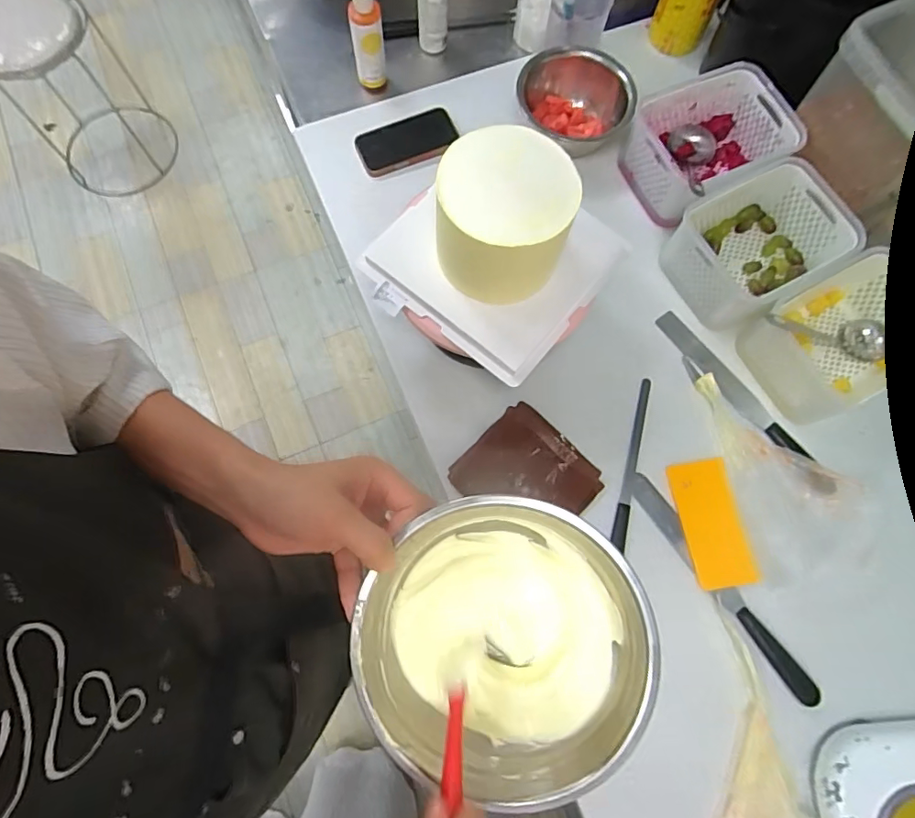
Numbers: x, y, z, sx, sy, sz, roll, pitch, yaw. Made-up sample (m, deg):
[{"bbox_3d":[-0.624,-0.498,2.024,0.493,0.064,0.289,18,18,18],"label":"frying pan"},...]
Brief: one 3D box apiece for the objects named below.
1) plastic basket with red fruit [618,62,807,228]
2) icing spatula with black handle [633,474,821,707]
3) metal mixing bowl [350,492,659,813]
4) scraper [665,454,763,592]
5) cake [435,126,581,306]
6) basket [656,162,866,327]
[{"bbox_3d":[0.356,-0.376,0.744,0.199,0.092,0.165,-25,76,-9],"label":"plastic basket with red fruit"},{"bbox_3d":[0.319,0.213,0.631,0.032,0.016,0.312,-35,78,-11],"label":"icing spatula with black handle"},{"bbox_3d":[0.030,0.158,0.351,0.180,0.078,0.179,0,74,2],"label":"metal mixing bowl"},{"bbox_3d":[0.320,0.143,0.653,0.076,0.005,0.155,-10,74,-5],"label":"scraper"},{"bbox_3d":[0.039,-0.195,0.520,0.137,0.119,0.129,4,74,-1],"label":"cake"},{"bbox_3d":[0.406,-0.221,0.702,0.205,0.091,0.158,-28,77,-10],"label":"basket"}]

